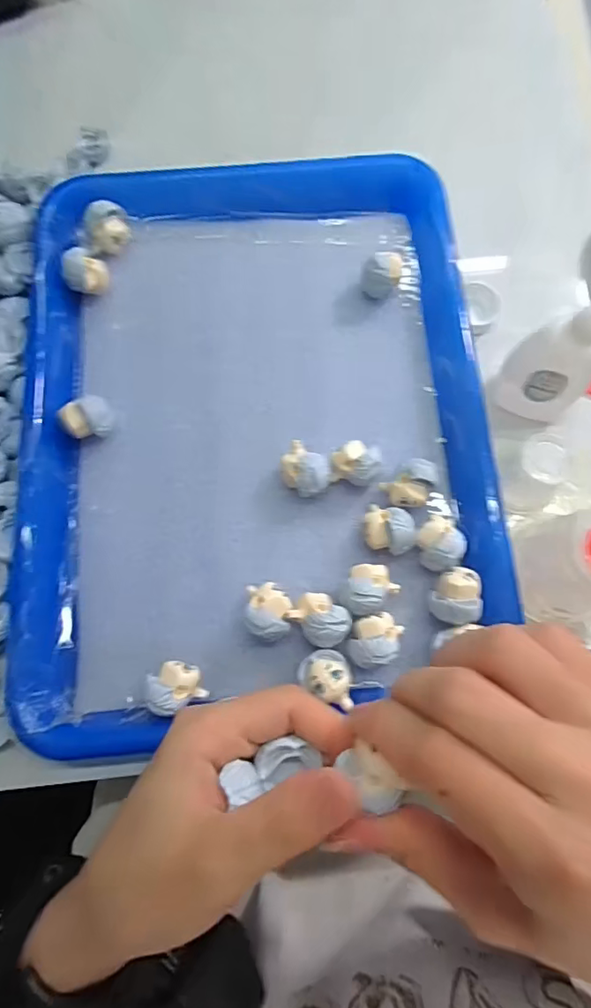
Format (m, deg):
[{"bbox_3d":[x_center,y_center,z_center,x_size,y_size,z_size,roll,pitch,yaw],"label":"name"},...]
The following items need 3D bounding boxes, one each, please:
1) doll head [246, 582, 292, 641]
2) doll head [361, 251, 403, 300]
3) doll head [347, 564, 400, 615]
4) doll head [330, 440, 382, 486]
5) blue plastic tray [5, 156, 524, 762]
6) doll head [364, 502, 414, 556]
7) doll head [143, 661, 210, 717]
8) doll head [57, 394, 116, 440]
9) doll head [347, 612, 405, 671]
[{"bbox_3d":[-0.013,0.054,0.262,0.021,0.023,0.028,-2,76,1],"label":"doll head"},{"bbox_3d":[0.051,-0.137,0.311,0.023,0.025,0.016,5,76,3],"label":"doll head"},{"bbox_3d":[0.039,0.043,0.262,0.025,0.021,0.024,3,76,3],"label":"doll head"},{"bbox_3d":[0.033,-0.021,0.284,0.025,0.021,0.023,0,76,2],"label":"doll head"},{"bbox_3d":[-0.023,-0.059,0.292,0.245,0.027,0.335,-4,75,1],"label":"blue plastic tray"},{"bbox_3d":[0.049,0.013,0.272,0.026,0.022,0.025,0,76,2],"label":"doll head"},{"bbox_3d":[-0.057,0.088,0.252,0.023,0.028,0.022,0,76,2],"label":"doll head"},{"bbox_3d":[-0.115,-0.046,0.291,0.028,0.021,0.020,-34,77,-7],"label":"doll head"},{"bbox_3d":[0.039,0.067,0.257,0.022,0.026,0.028,24,78,8],"label":"doll head"}]

